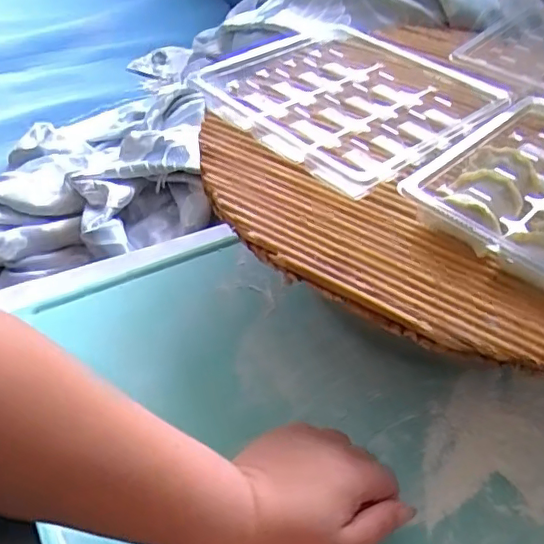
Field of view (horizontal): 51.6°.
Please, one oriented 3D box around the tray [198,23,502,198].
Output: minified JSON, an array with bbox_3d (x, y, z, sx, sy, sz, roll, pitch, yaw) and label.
[{"bbox_3d":[0.068,-0.157,0.499,0.199,0.033,0.216,-33,55,-29],"label":"tray"}]

